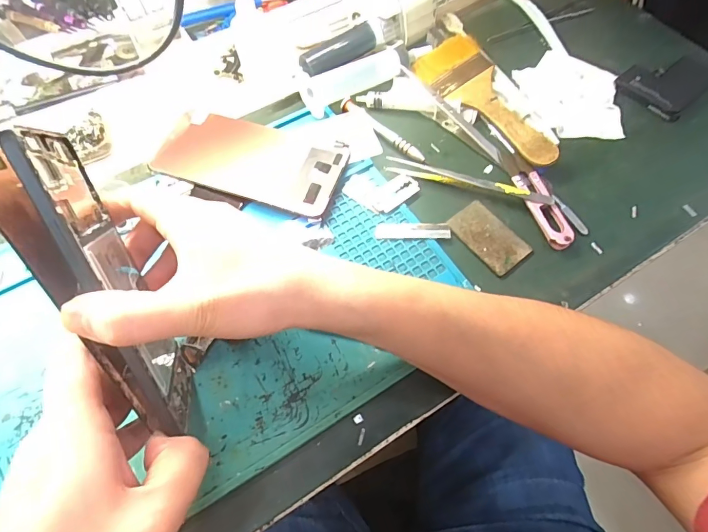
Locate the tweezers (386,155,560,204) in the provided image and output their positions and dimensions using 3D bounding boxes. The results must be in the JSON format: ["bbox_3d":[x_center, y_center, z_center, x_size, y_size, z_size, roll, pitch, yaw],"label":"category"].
[{"bbox_3d":[0.094,-0.071,0.335,0.137,0.014,0.013,17,67,8],"label":"tweezers"}]

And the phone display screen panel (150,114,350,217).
[{"bbox_3d":[-0.087,-0.091,0.345,0.156,0.011,0.073,18,67,8],"label":"phone display screen panel"}]

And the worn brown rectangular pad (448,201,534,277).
[{"bbox_3d":[0.106,-0.024,0.317,0.038,0.004,0.061,-34,70,-14],"label":"worn brown rectangular pad"}]

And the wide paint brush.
[{"bbox_3d":[0.118,-0.148,0.364,0.063,0.018,0.164,-22,67,-10],"label":"wide paint brush"}]

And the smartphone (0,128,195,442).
[{"bbox_3d":[-0.127,0.014,0.212,0.023,0.081,0.160,-22,111,-10],"label":"smartphone"}]

